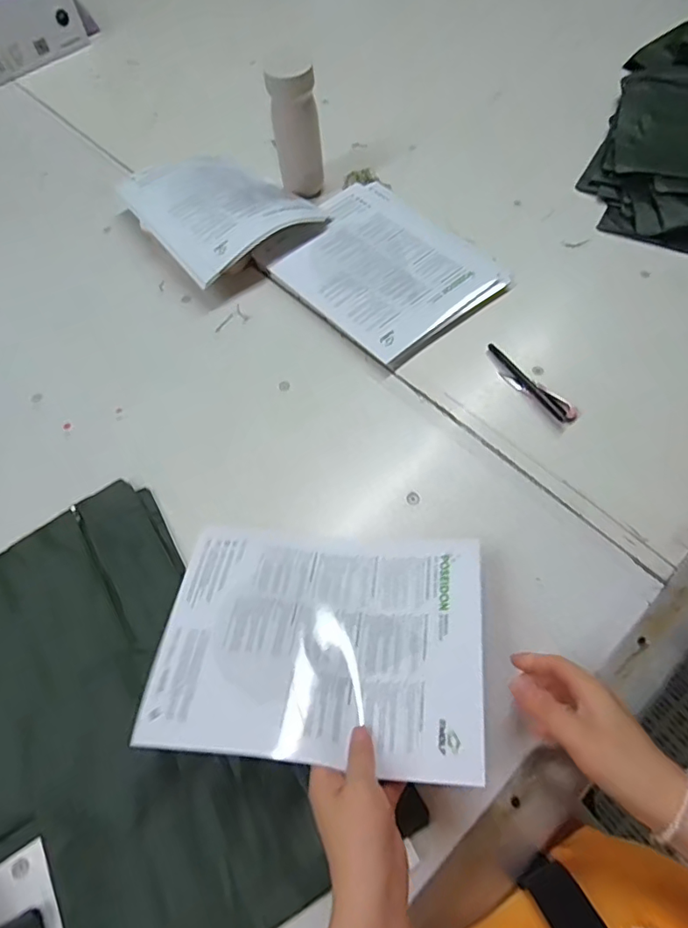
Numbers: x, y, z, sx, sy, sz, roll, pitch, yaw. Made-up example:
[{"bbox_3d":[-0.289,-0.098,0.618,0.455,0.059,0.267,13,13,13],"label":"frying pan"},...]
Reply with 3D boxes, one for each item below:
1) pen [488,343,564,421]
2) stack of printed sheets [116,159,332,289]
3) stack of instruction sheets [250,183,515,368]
[{"bbox_3d":[0.218,-0.102,0.636,0.010,0.015,0.133,-27,63,-11],"label":"pen"},{"bbox_3d":[-0.195,-0.393,0.800,0.222,0.061,0.283,-37,65,-15],"label":"stack of printed sheets"},{"bbox_3d":[0.049,-0.279,0.740,0.230,0.023,0.292,-36,65,-15],"label":"stack of instruction sheets"}]

